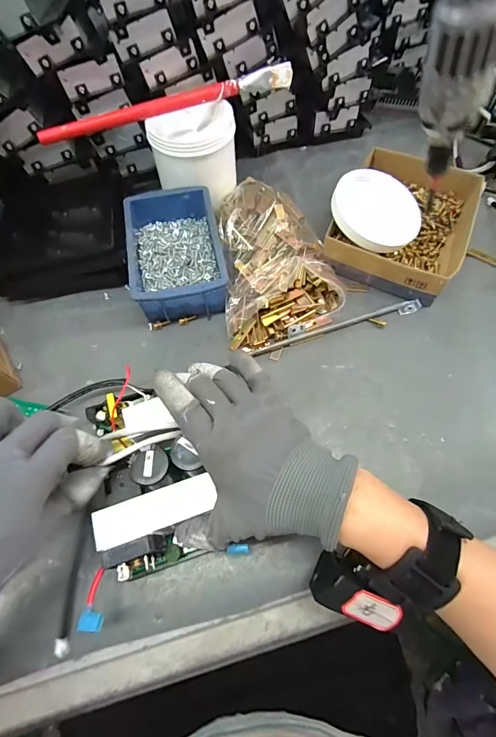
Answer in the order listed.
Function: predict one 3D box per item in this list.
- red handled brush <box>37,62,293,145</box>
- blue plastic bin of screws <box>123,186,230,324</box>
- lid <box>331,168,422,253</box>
[{"bbox_3d":[-0.079,-0.281,0.384,0.275,0.011,0.020,-20,73,-7],"label":"red handled brush"},{"bbox_3d":[-0.076,-0.124,0.388,0.094,0.046,0.145,-10,66,-4],"label":"blue plastic bin of screws"},{"bbox_3d":[0.140,-0.174,0.397,0.094,0.015,0.092,0,72,0],"label":"lid"}]

